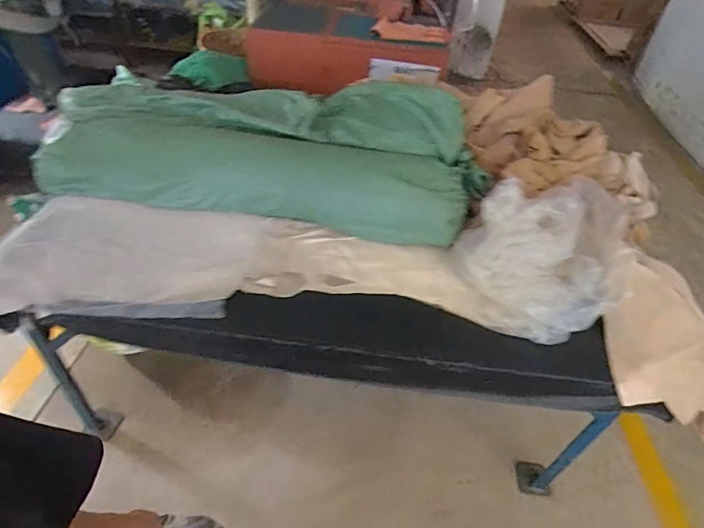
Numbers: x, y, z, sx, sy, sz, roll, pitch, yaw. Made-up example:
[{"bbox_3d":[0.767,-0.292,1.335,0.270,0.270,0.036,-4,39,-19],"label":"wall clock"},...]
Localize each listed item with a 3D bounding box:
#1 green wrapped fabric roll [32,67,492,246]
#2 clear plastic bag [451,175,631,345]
[{"bbox_3d":[-0.254,-0.350,1.213,1.164,0.218,0.441,8,42,3],"label":"green wrapped fabric roll"},{"bbox_3d":[0.481,-0.043,1.047,0.423,0.188,0.340,-29,52,-32],"label":"clear plastic bag"}]

